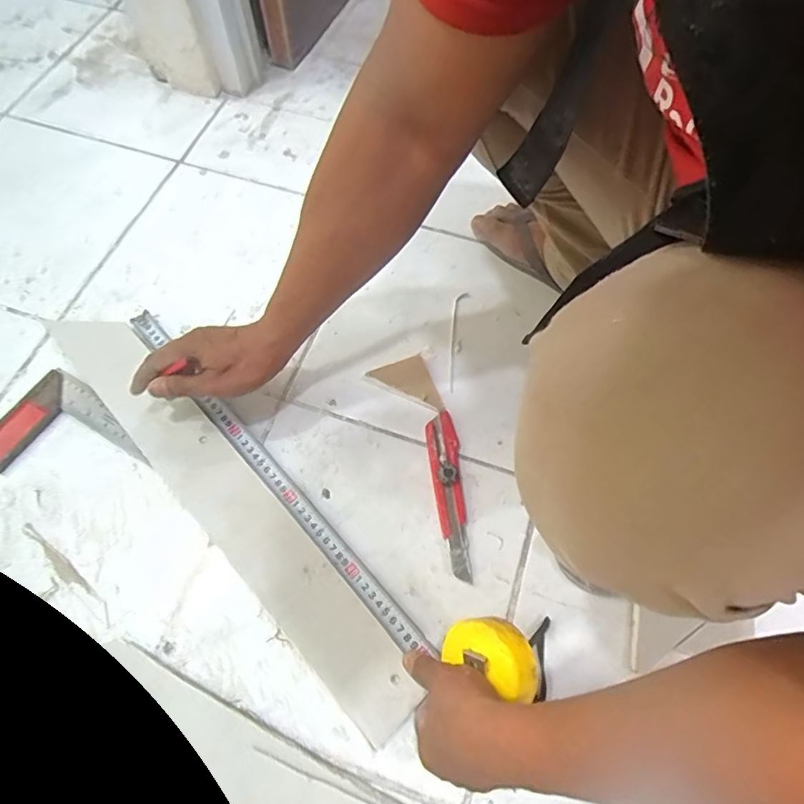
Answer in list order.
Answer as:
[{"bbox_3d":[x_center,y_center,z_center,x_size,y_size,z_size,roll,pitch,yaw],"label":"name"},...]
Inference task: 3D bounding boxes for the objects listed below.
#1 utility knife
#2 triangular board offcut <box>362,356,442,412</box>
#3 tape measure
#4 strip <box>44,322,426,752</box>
[{"bbox_3d":[0.051,0.091,0.525,0.031,0.017,0.173,-6,64,-4],"label":"utility knife"},{"bbox_3d":[0.000,-0.015,0.573,0.069,0.009,0.072,-18,65,-9],"label":"triangular board offcut"},{"bbox_3d":[-0.112,0.079,0.515,0.565,0.073,0.069,38,69,24],"label":"tape measure"},{"bbox_3d":[-0.186,0.088,0.515,0.068,0.015,0.541,-40,72,-18],"label":"strip"}]

